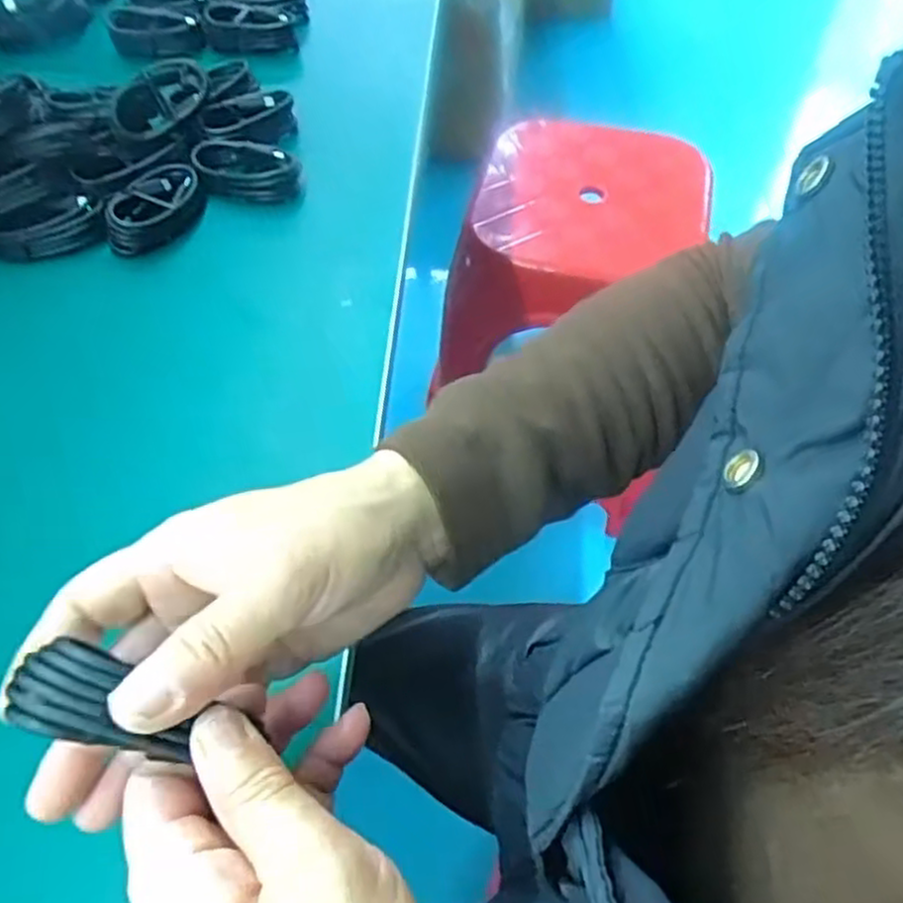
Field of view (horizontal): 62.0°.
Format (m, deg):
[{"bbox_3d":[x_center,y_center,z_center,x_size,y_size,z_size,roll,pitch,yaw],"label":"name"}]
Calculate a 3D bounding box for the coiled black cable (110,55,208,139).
[{"bbox_3d":[-0.193,-0.236,0.500,0.067,0.029,0.030,-31,62,-18],"label":"coiled black cable"}]

